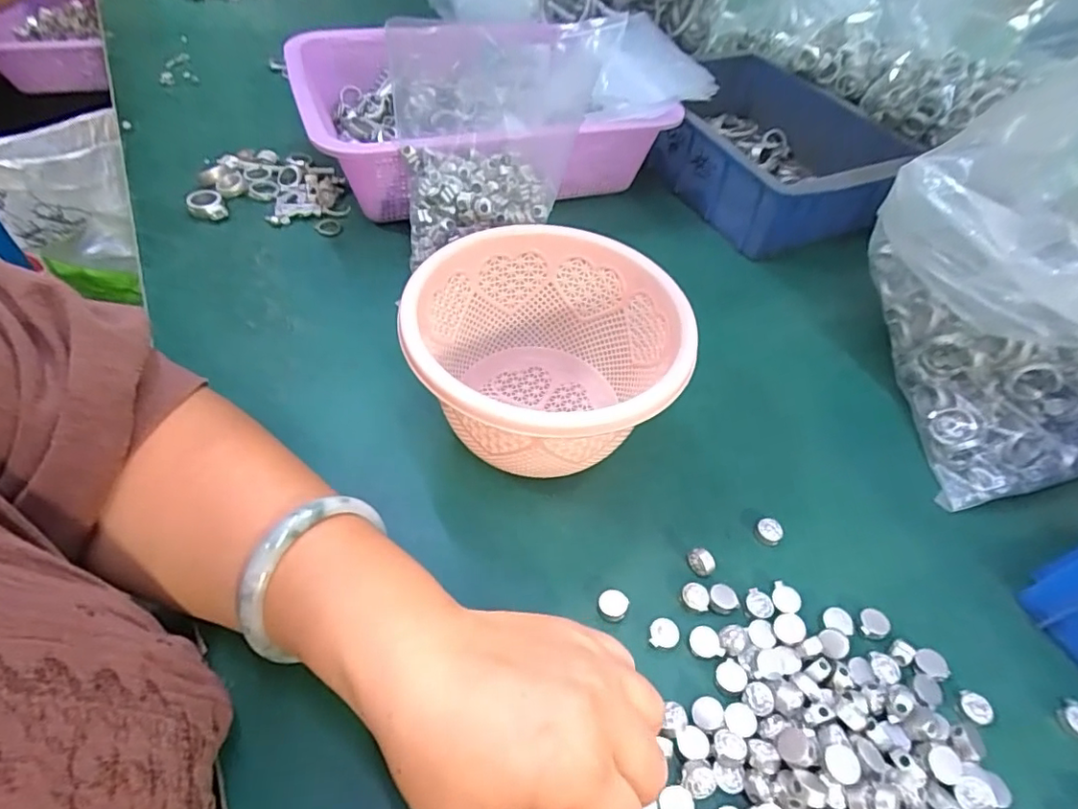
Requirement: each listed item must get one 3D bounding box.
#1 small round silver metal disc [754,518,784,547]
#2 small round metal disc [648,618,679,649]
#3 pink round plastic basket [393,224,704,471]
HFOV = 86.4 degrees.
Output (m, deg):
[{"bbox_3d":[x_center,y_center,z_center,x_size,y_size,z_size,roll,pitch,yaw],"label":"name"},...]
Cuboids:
[{"bbox_3d":[0.128,0.070,0.318,0.014,0.008,0.014,3,50,-3],"label":"small round silver metal disc"},{"bbox_3d":[0.060,0.111,0.277,0.013,0.004,0.014,3,50,-3],"label":"small round metal disc"},{"bbox_3d":[0.003,-0.019,0.323,0.140,0.091,0.141,3,50,-3],"label":"pink round plastic basket"}]

